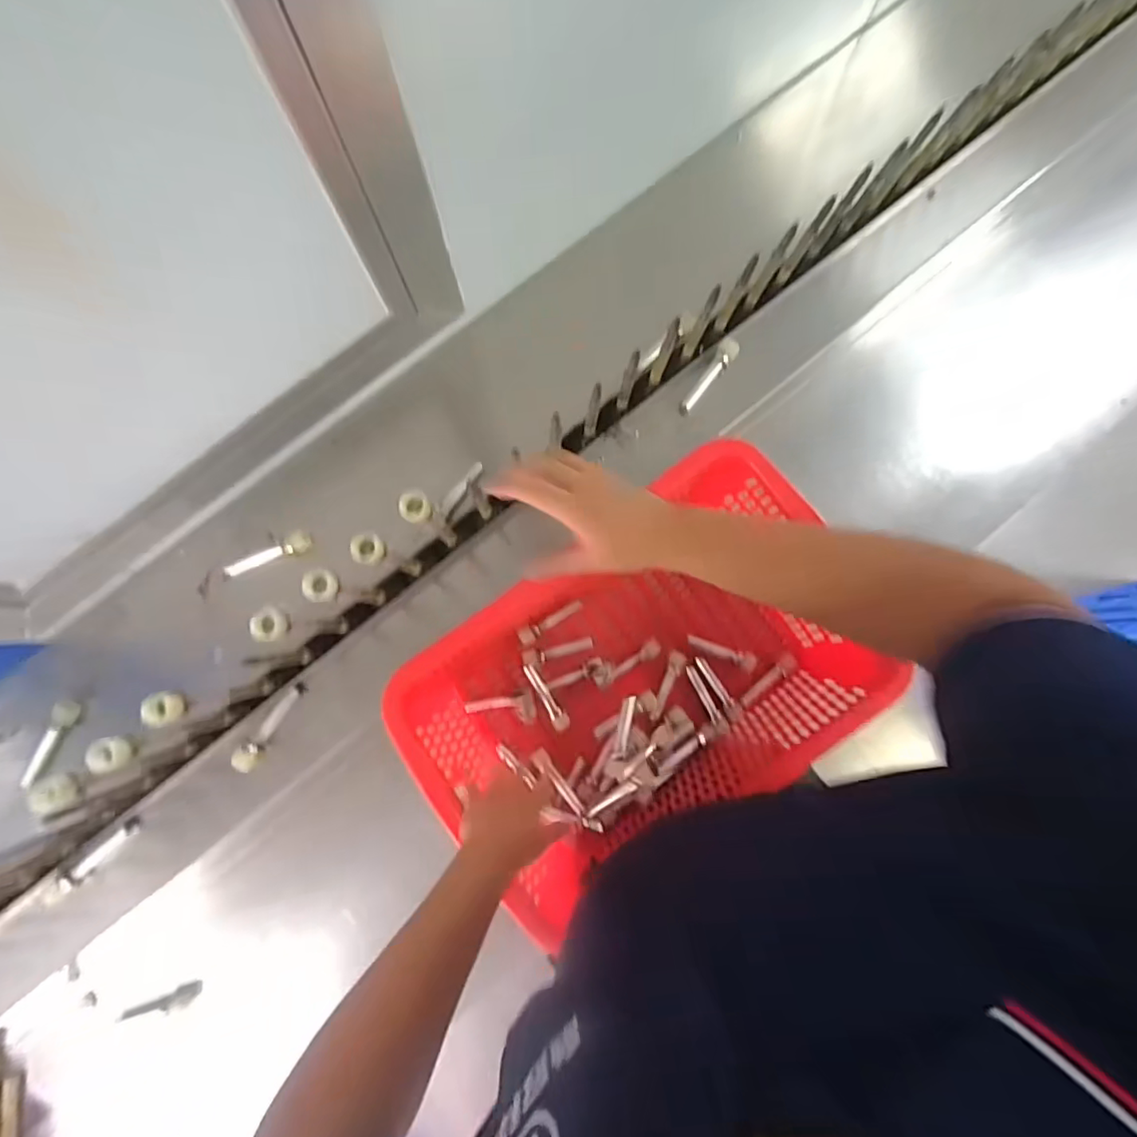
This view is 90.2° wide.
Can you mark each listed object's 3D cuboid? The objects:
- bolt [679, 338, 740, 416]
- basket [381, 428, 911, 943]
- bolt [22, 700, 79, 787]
[{"bbox_3d":[0.170,-0.228,0.673,0.024,0.011,0.109,33,84,3],"label":"bolt"},{"bbox_3d":[0.070,0.140,0.689,0.470,0.175,0.316,-36,85,-5],"label":"basket"},{"bbox_3d":[-0.550,0.186,0.601,0.018,0.027,0.094,26,84,2],"label":"bolt"}]

